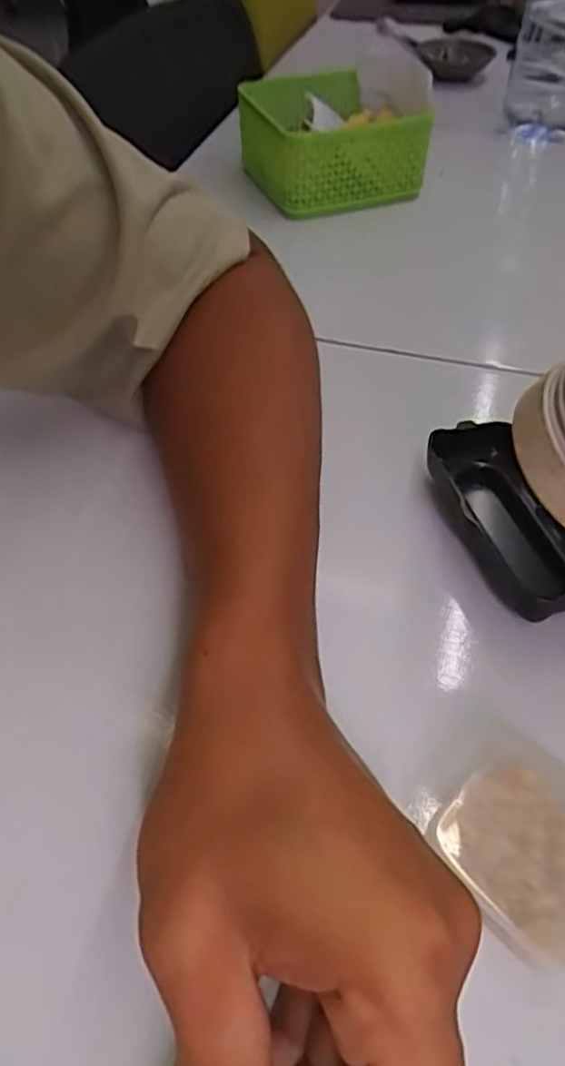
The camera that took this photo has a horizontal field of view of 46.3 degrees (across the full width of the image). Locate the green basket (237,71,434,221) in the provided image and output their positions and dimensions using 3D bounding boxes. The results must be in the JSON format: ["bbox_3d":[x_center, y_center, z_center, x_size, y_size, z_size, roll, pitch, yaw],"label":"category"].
[{"bbox_3d":[0.040,-0.337,0.569,0.128,0.066,0.124,-22,54,-17],"label":"green basket"}]

